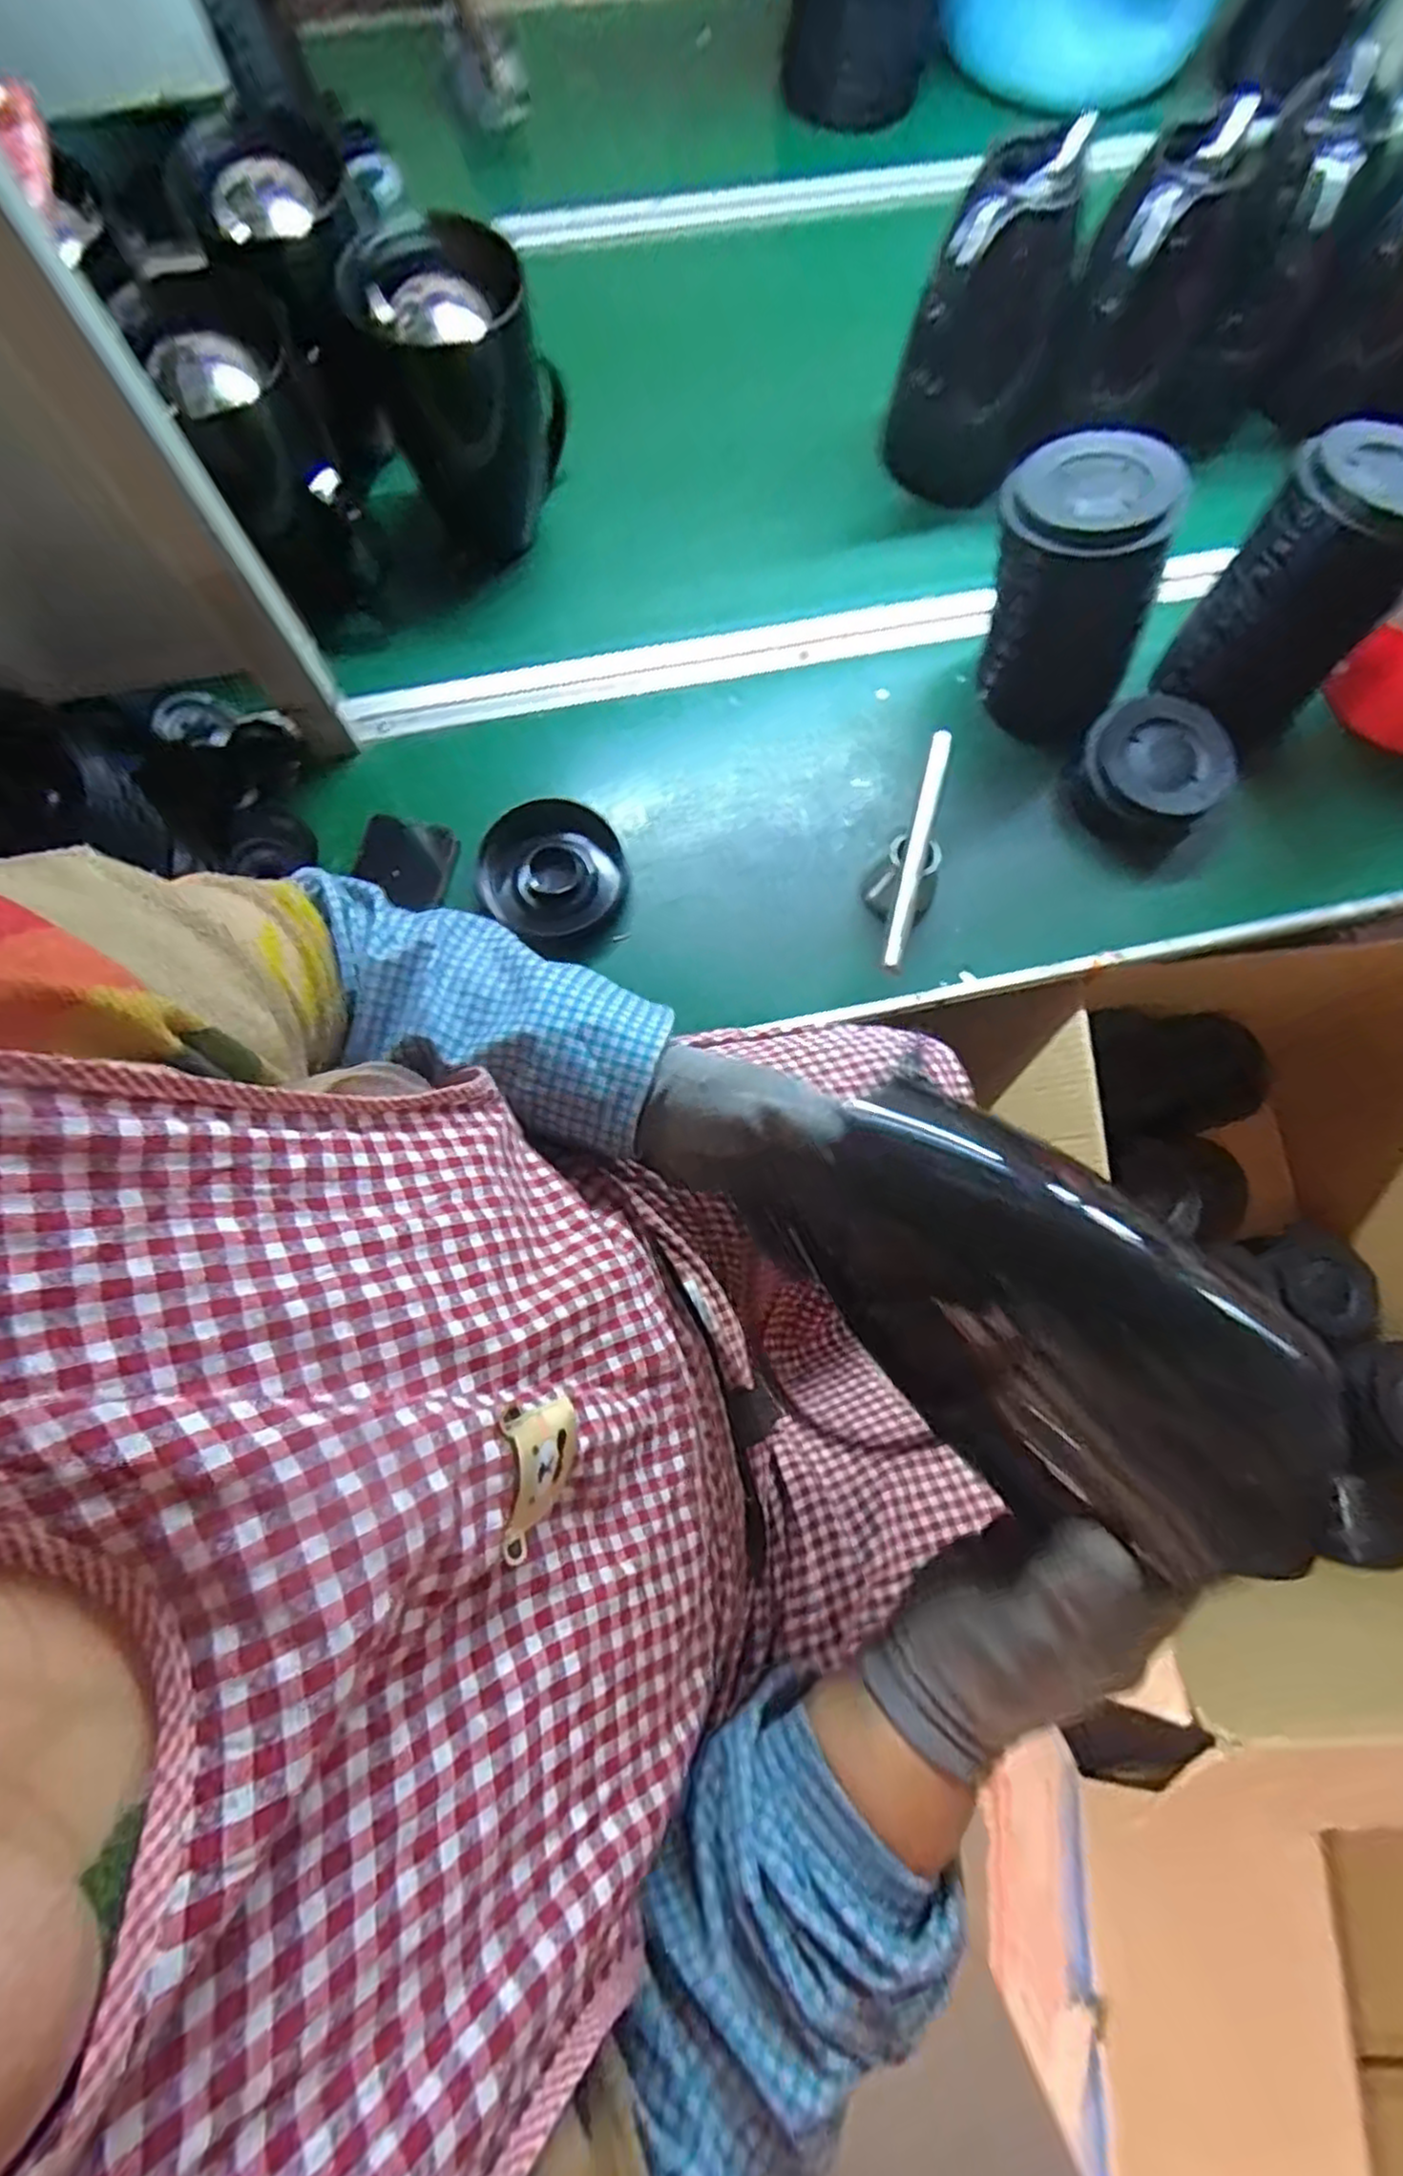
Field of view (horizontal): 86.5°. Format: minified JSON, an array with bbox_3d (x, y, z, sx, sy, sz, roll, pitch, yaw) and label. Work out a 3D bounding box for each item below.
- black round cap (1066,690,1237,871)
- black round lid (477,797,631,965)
[{"bbox_3d":[0.379,-0.268,0.633,0.116,0.052,0.114,0,77,-1],"label":"black round cap"},{"bbox_3d":[-0.118,-0.166,0.605,0.116,0.029,0.128,-23,78,-6],"label":"black round lid"}]

